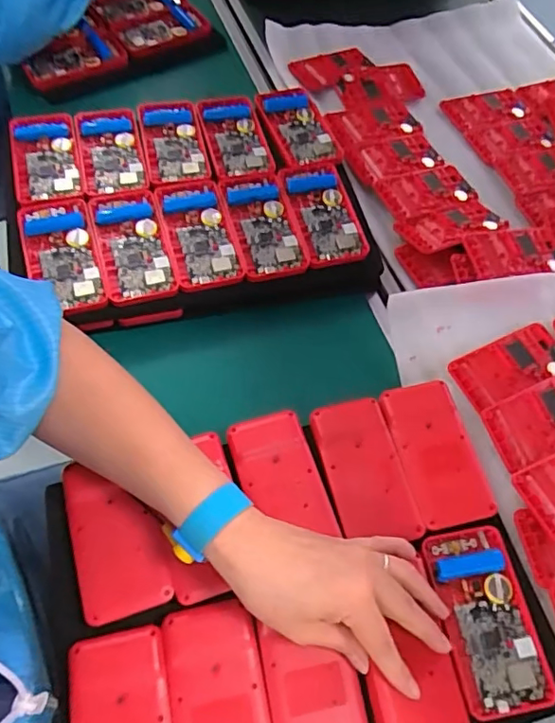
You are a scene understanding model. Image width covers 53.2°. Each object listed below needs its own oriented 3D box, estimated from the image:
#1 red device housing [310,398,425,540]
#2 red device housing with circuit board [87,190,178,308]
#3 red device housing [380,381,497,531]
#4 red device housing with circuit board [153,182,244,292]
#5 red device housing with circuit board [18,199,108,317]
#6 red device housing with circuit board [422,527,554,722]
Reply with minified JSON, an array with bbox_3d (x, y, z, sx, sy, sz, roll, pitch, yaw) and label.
[{"bbox_3d":[0.070,0.087,0.445,0.062,0.011,0.113,-11,62,-12],"label":"red device housing"},{"bbox_3d":[-0.135,-0.107,0.511,0.061,0.016,0.116,-13,63,-13],"label":"red device housing with circuit board"},{"bbox_3d":[0.130,0.077,0.460,0.060,0.023,0.117,-11,62,-12],"label":"red device housing"},{"bbox_3d":[-0.075,-0.121,0.524,0.062,0.015,0.115,-13,63,-13],"label":"red device housing with circuit board"},{"bbox_3d":[-0.195,-0.095,0.499,0.062,0.015,0.116,-14,63,-13],"label":"red device housing with circuit board"},{"bbox_3d":[0.152,0.188,0.406,0.065,0.015,0.121,-5,61,-9],"label":"red device housing with circuit board"}]

